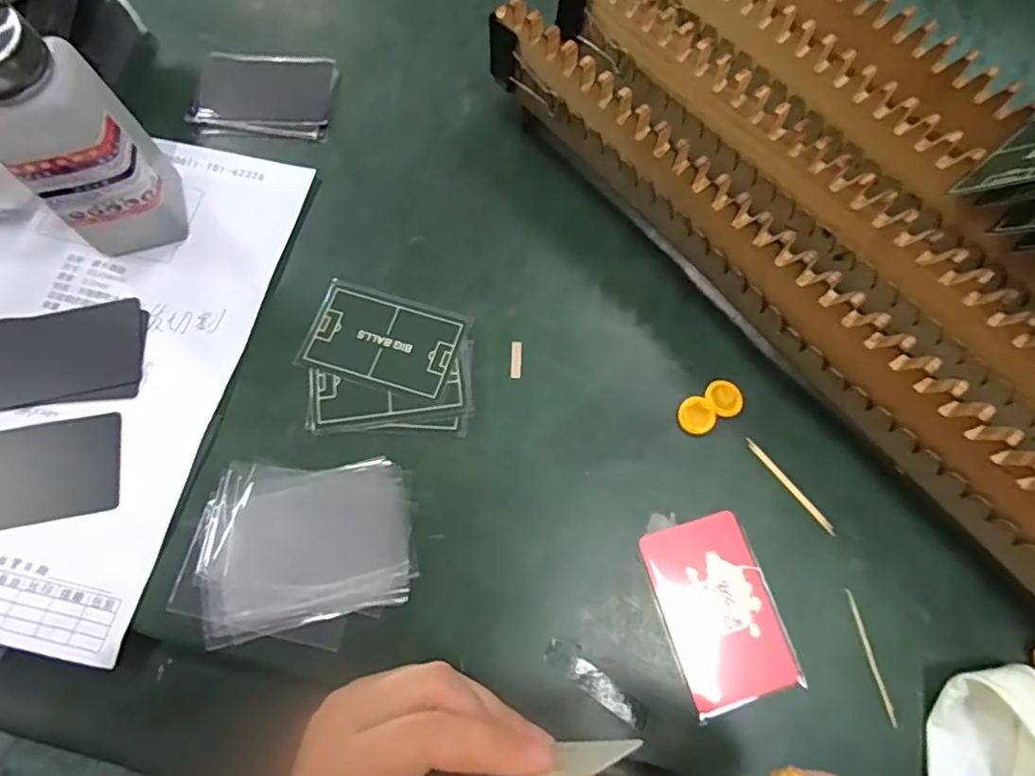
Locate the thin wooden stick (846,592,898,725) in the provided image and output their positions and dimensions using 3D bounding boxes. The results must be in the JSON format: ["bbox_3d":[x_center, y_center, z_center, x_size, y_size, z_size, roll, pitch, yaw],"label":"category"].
[{"bbox_3d":[0.176,0.133,0.286,0.004,0.004,0.062,-10,72,-5],"label":"thin wooden stick"}]

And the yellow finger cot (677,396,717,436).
[{"bbox_3d":[0.100,0.015,0.321,0.020,0.004,0.021,1,71,-2],"label":"yellow finger cot"}]

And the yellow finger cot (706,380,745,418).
[{"bbox_3d":[0.118,0.005,0.326,0.020,0.004,0.021,1,71,-2],"label":"yellow finger cot"}]

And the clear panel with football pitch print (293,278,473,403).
[{"bbox_3d":[-0.076,-0.028,0.332,0.087,0.004,0.056,16,72,4],"label":"clear panel with football pitch print"}]

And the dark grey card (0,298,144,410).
[{"bbox_3d":[-0.259,-0.020,0.327,0.088,0.004,0.054,-11,72,-5],"label":"dark grey card"}]

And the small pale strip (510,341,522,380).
[{"bbox_3d":[-0.001,-0.017,0.331,0.006,0.004,0.023,3,71,-1],"label":"small pale strip"}]

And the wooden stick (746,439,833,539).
[{"bbox_3d":[0.148,0.052,0.312,0.005,0.004,0.063,-36,76,-13],"label":"wooden stick"}]

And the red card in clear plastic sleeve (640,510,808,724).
[{"bbox_3d":[0.101,0.111,0.290,0.057,0.004,0.087,-15,72,-7],"label":"red card in clear plastic sleeve"}]

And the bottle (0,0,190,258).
[{"bbox_3d":[-0.226,-0.136,0.295,0.054,0.137,0.068,-14,72,-6],"label":"bottle"}]

